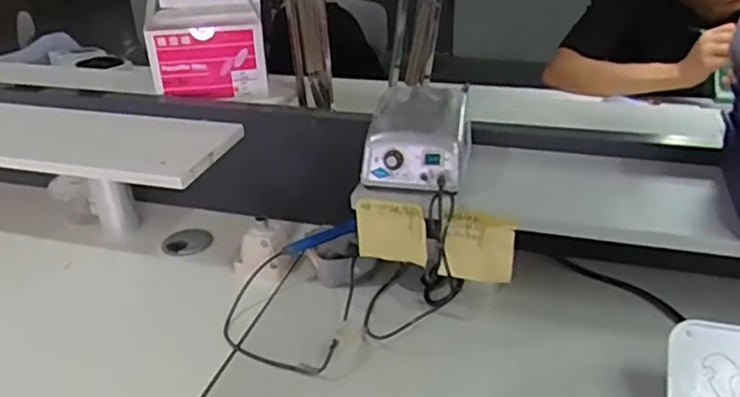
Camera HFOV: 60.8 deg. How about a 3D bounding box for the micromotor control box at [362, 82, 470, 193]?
[{"bbox_3d":[0.054,-0.069,0.681,0.103,0.071,0.127,5,30,13],"label":"micromotor control box"}]

